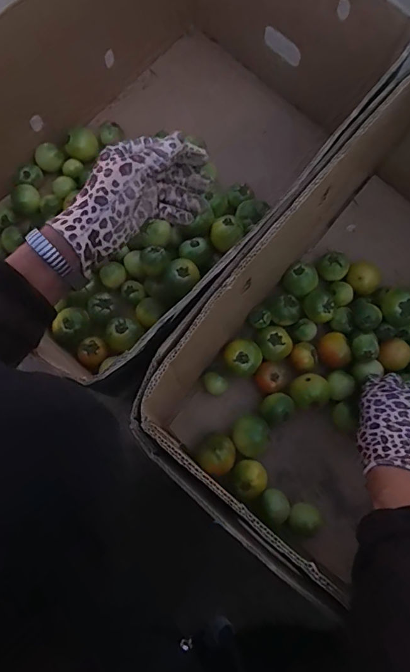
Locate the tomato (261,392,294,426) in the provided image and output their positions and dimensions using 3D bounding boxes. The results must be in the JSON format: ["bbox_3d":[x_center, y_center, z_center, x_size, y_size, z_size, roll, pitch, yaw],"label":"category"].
[{"bbox_3d":[0.090,0.093,0.548,0.042,0.033,0.035,-39,80,-10],"label":"tomato"}]

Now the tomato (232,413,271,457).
[{"bbox_3d":[0.056,0.123,0.533,0.045,0.040,0.047,0,76,-1],"label":"tomato"}]

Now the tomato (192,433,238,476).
[{"bbox_3d":[0.014,0.143,0.521,0.046,0.051,0.046,0,76,-1],"label":"tomato"}]

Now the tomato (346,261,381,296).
[{"bbox_3d":[0.214,-0.075,0.593,0.038,0.041,0.042,-30,79,-8],"label":"tomato"}]

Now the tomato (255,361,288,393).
[{"bbox_3d":[0.085,0.055,0.559,0.039,0.026,0.040,0,76,-1],"label":"tomato"}]

